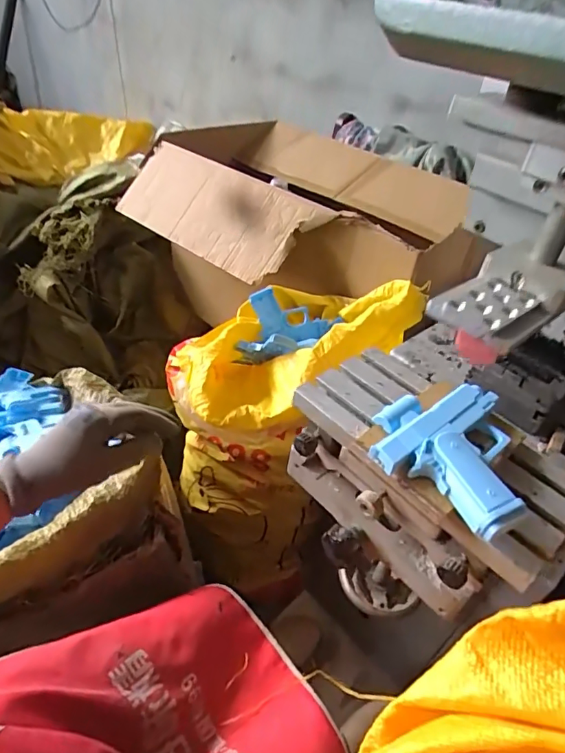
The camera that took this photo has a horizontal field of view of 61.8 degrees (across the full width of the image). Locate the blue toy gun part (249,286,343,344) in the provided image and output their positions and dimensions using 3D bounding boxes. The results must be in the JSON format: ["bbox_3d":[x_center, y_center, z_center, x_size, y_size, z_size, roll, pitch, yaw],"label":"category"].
[{"bbox_3d":[0.024,-0.110,0.832,0.163,0.106,0.023,-6,42,-14],"label":"blue toy gun part"}]

